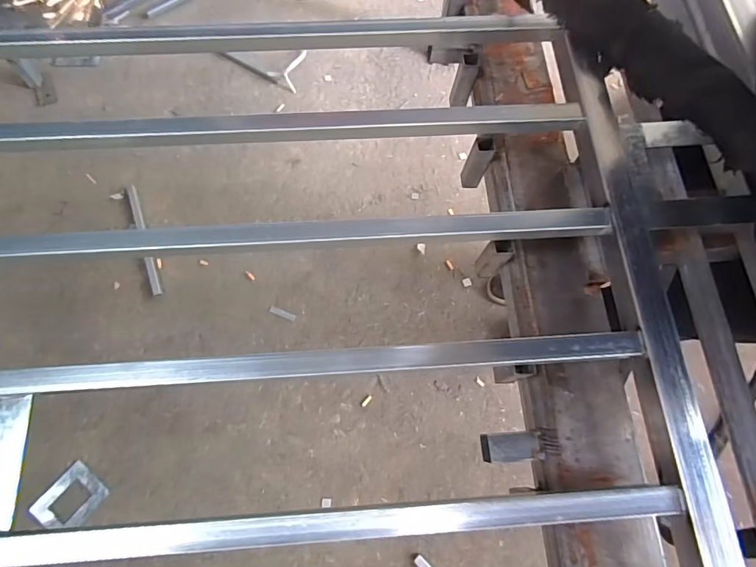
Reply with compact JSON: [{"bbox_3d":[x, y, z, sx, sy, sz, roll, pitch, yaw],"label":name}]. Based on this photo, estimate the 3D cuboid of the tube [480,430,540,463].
[{"bbox_3d":[0.122,0.150,0.408,0.049,0.019,0.024,-4,73,-2],"label":"tube"}]

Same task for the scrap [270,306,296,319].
[{"bbox_3d":[-0.266,0.082,1.226,0.076,0.006,0.019,19,72,4],"label":"scrap"}]

